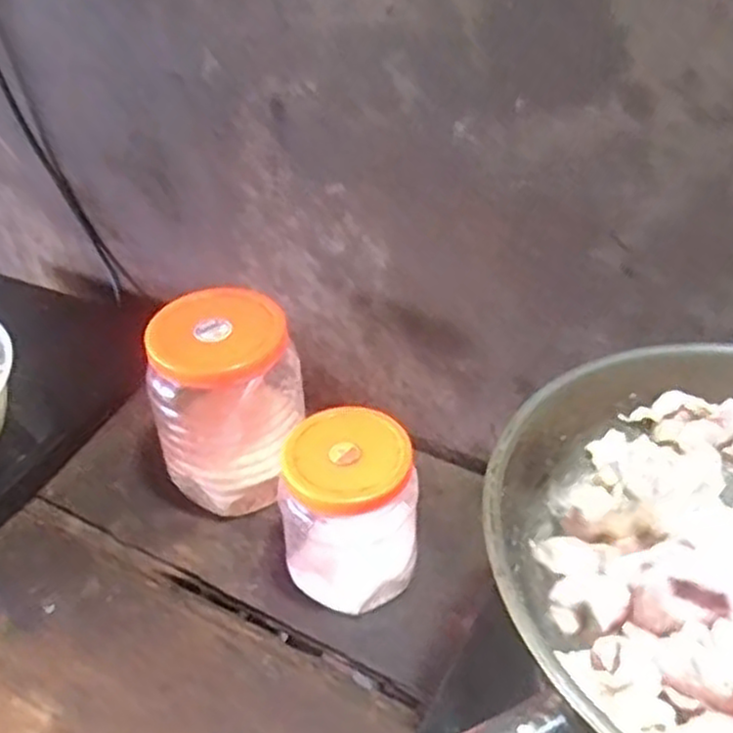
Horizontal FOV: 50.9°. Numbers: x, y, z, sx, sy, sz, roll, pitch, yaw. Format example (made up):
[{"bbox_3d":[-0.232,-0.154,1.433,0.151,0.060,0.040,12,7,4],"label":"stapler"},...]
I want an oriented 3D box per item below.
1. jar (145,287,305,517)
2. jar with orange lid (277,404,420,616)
[{"bbox_3d":[-0.114,0.030,0.639,0.121,0.158,0.095,-15,41,-17],"label":"jar"},{"bbox_3d":[-0.014,0.108,0.573,0.084,0.133,0.078,0,39,0],"label":"jar with orange lid"}]

